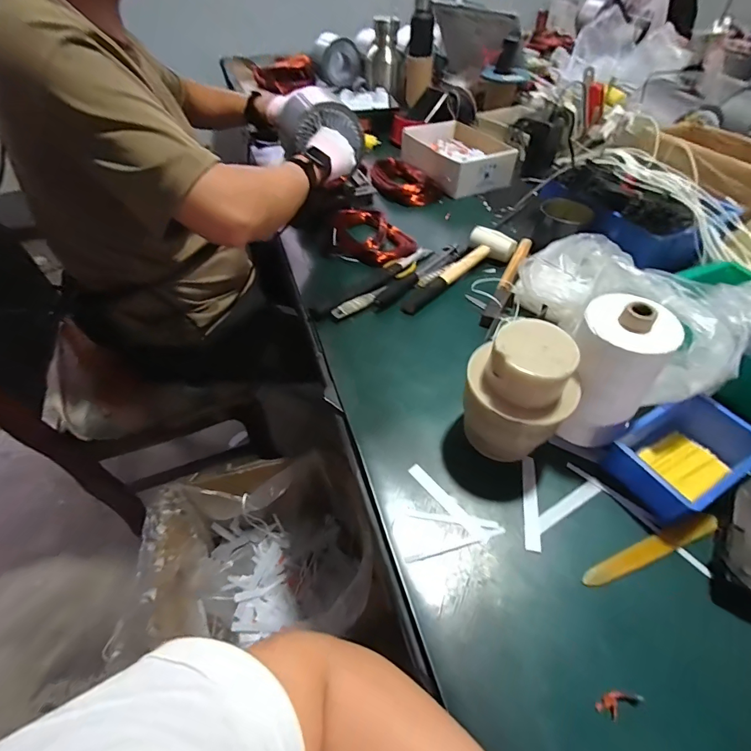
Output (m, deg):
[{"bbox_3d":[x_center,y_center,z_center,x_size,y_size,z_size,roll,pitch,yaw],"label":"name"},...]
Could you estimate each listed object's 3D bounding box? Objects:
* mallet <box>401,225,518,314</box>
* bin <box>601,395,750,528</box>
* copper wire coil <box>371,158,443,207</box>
[{"bbox_3d":[0.153,-0.184,0.703,0.083,0.036,0.257,29,55,24],"label":"mallet"},{"bbox_3d":[0.355,0.086,0.457,0.162,0.052,0.100,-23,52,-18],"label":"bin"},{"bbox_3d":[0.062,-0.477,0.999,0.127,0.045,0.194,-24,52,-19],"label":"copper wire coil"}]

